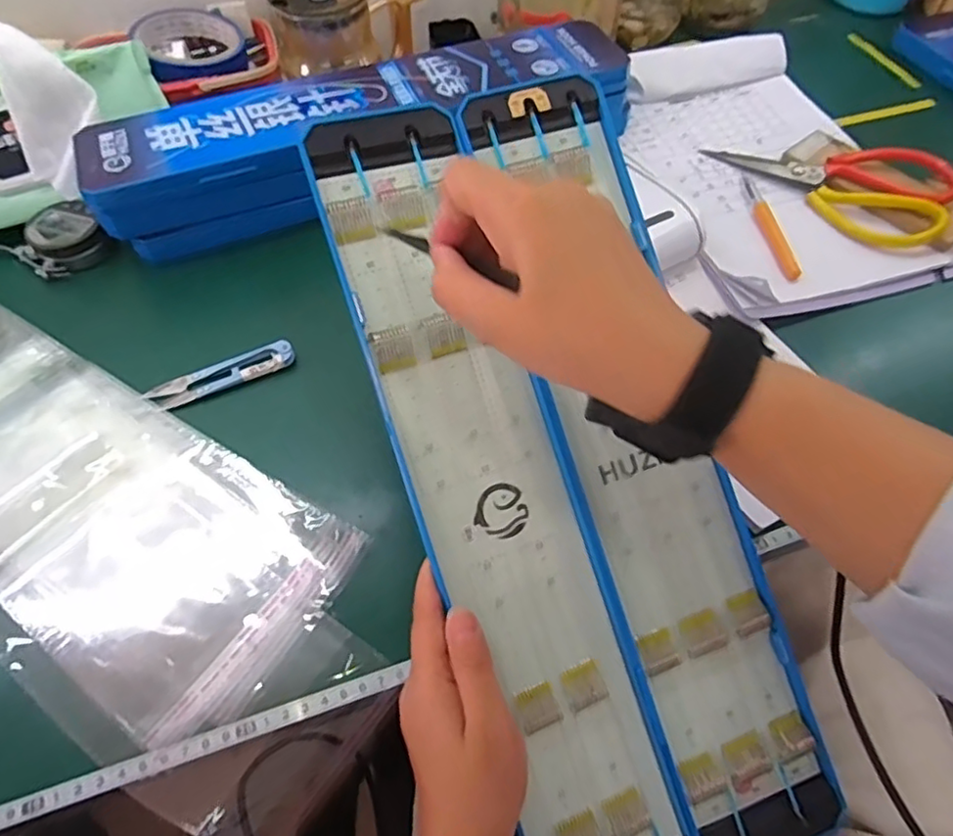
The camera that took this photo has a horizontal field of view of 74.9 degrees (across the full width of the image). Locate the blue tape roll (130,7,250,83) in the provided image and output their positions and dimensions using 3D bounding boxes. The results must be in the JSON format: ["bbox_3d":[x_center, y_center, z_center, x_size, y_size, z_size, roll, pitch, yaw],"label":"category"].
[{"bbox_3d":[-0.250,-0.329,0.542,0.084,0.022,0.092,0,57,-1],"label":"blue tape roll"}]

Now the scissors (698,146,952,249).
[{"bbox_3d":[0.298,-0.207,0.528,0.191,0.014,0.094,29,76,21],"label":"scissors"}]

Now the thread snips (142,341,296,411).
[{"bbox_3d":[-0.172,-0.030,0.422,0.096,0.008,0.023,-20,59,-13],"label":"thread snips"}]

